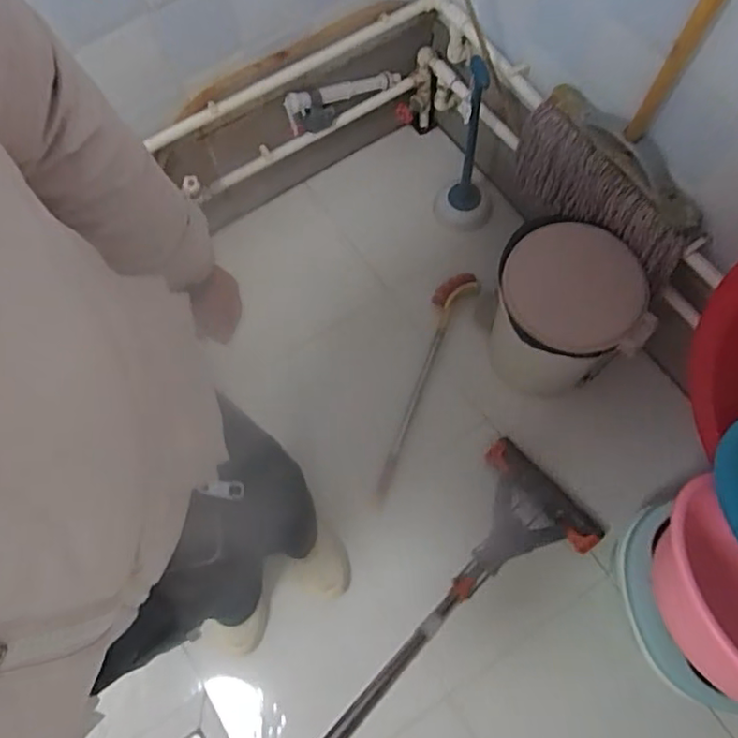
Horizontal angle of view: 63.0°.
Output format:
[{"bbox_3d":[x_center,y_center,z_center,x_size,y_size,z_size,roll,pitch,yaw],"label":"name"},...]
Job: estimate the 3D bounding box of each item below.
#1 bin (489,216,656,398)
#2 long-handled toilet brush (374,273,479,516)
[{"bbox_3d":[0.376,-0.104,1.209,0.245,0.325,0.251,8,70,6],"label":"bin"},{"bbox_3d":[0.123,0.036,1.336,0.093,0.045,0.565,18,71,9],"label":"long-handled toilet brush"}]

